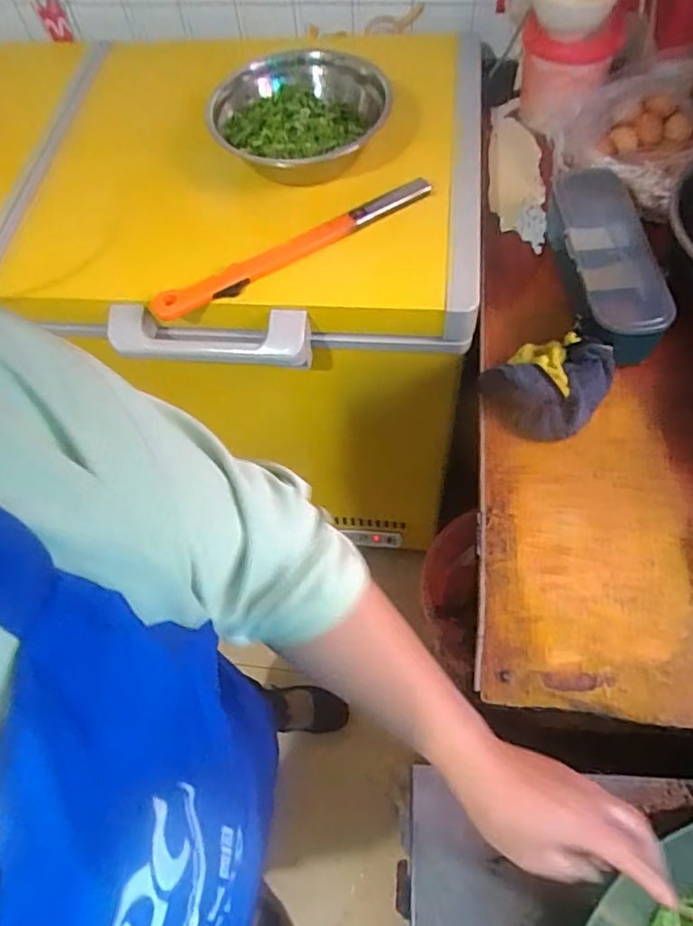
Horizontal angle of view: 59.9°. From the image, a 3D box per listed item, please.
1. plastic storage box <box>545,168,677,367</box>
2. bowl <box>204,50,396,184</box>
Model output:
[{"bbox_3d":[0.319,-0.256,0.755,0.102,0.078,0.307,-1,61,4],"label":"plastic storage box"},{"bbox_3d":[-0.066,-0.469,0.826,0.228,0.085,0.219,-2,61,3],"label":"bowl"}]

